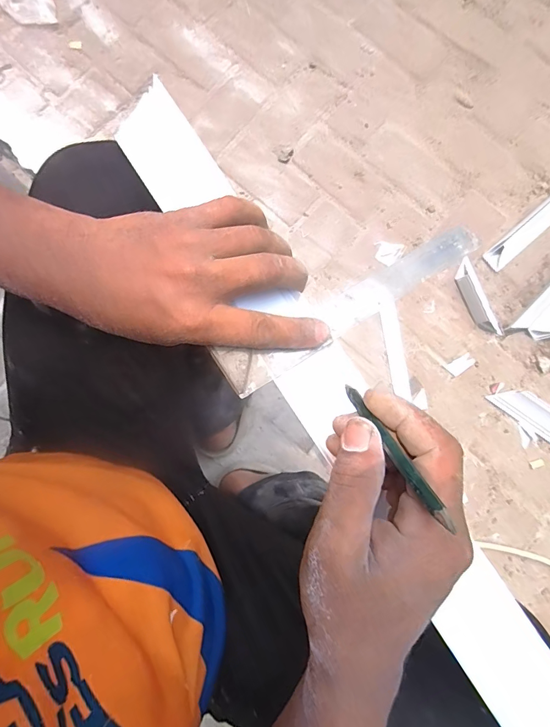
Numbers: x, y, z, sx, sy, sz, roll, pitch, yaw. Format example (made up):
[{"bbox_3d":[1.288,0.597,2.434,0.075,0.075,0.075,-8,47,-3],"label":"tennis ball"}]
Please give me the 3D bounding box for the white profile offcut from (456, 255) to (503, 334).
[{"bbox_3d":[0.398,-0.129,0.771,0.048,0.030,0.166,-23,84,-7],"label":"white profile offcut"}]

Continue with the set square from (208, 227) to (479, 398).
[{"bbox_3d":[0.069,-0.052,0.306,0.251,0.010,0.034,-31,79,-19],"label":"set square"}]

